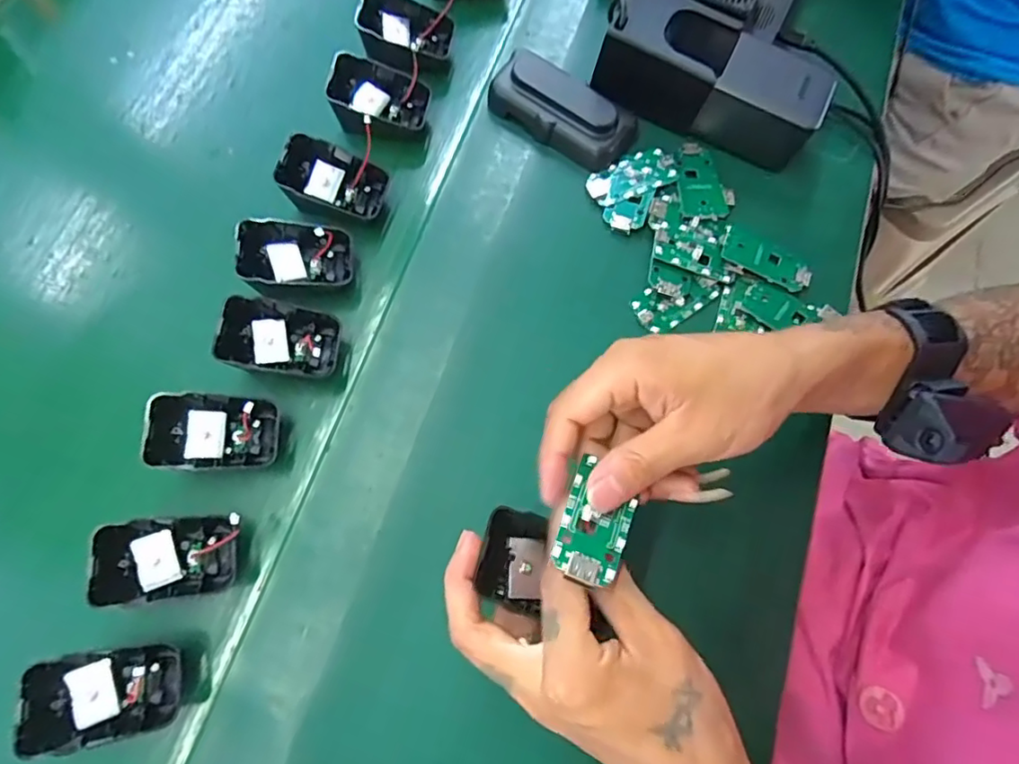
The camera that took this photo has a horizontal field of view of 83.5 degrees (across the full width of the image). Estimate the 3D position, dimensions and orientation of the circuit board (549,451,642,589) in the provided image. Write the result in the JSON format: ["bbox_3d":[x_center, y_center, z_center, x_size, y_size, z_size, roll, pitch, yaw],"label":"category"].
[{"bbox_3d":[0.040,0.064,0.262,0.031,0.004,0.059,21,54,6],"label":"circuit board"}]

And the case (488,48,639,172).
[{"bbox_3d":[0.037,-0.198,0.411,0.107,0.028,0.047,32,75,9],"label":"case"}]

